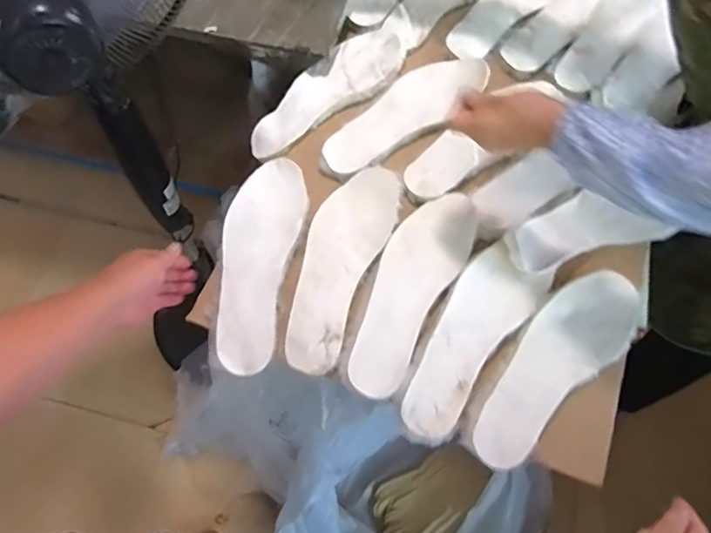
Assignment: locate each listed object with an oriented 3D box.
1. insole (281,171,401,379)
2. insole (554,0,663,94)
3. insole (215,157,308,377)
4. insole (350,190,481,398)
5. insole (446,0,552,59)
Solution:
[{"bbox_3d":[-0.021,-0.007,0.633,0.092,0.017,0.272,20,68,5],"label":"insole"},{"bbox_3d":[0.384,-0.355,0.784,0.077,0.011,0.247,40,76,11],"label":"insole"},{"bbox_3d":[-0.124,-0.012,0.638,0.092,0.014,0.277,10,72,5],"label":"insole"},{"bbox_3d":[0.068,0.025,0.629,0.092,0.016,0.276,25,69,7],"label":"insole"},{"bbox_3d":[0.241,-0.422,0.819,0.088,0.023,0.259,42,72,13],"label":"insole"}]

